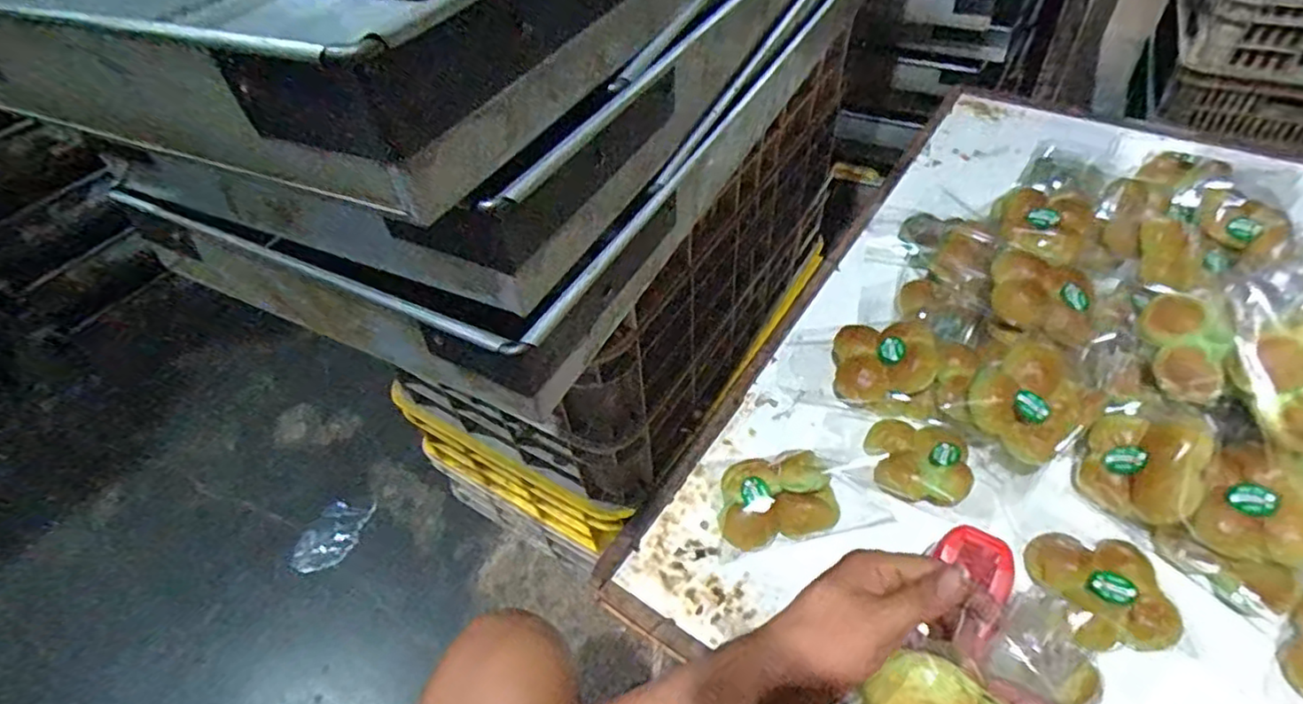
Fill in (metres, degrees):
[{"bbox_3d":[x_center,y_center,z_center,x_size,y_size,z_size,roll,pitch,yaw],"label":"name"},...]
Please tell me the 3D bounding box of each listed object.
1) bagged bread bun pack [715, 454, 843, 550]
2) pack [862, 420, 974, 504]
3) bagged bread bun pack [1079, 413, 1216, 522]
[{"bbox_3d":[0.136,0.158,0.698,0.129,0.054,0.093,-8,48,-1],"label":"bagged bread bun pack"},{"bbox_3d":[0.300,0.116,0.721,0.106,0.046,0.110,7,49,13],"label":"pack"},{"bbox_3d":[0.502,0.115,0.660,0.105,0.035,0.109,15,88,56],"label":"bagged bread bun pack"}]

